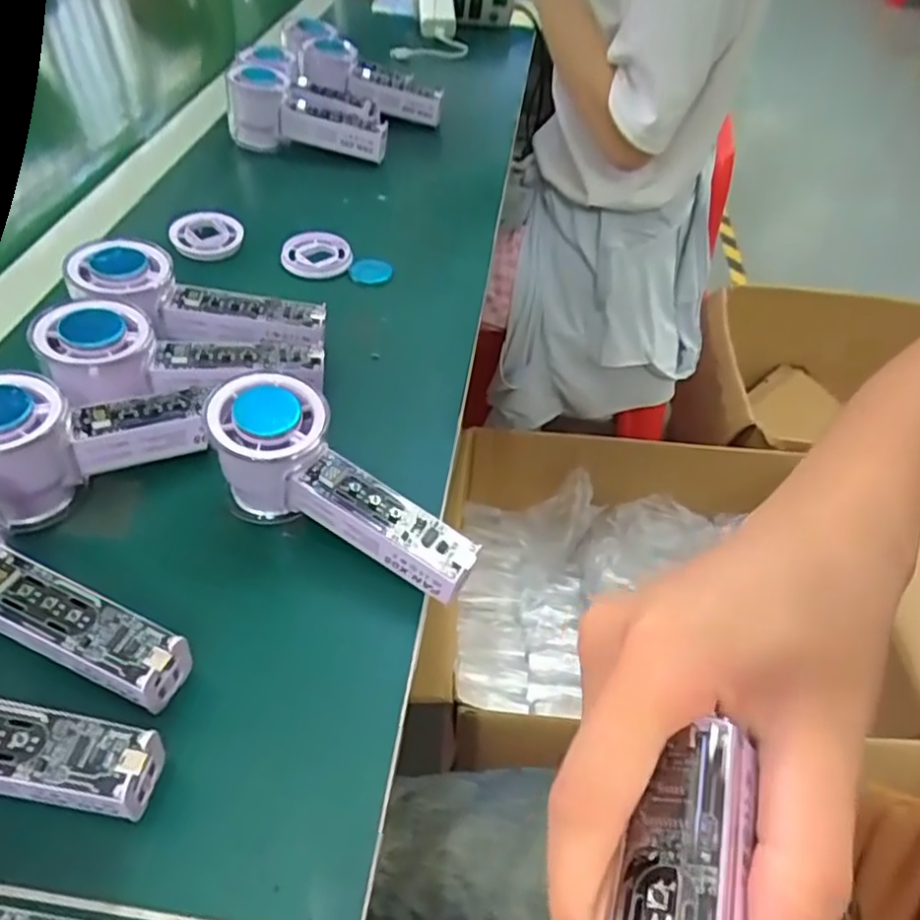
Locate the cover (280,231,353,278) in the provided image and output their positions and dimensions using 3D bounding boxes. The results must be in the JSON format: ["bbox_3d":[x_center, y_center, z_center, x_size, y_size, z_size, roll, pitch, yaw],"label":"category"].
[{"bbox_3d":[-0.109,-0.158,0.514,0.052,0.015,0.043,-4,48,-9],"label":"cover"}]

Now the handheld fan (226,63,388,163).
[{"bbox_3d":[-0.139,-0.324,0.627,0.145,0.057,0.046,5,47,0],"label":"handheld fan"}]

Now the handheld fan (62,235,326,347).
[{"bbox_3d":[-0.159,-0.093,0.412,0.145,0.036,0.053,14,45,-14],"label":"handheld fan"}]

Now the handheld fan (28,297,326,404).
[{"bbox_3d":[-0.152,-0.059,0.377,0.145,0.034,0.046,0,46,-22],"label":"handheld fan"}]

